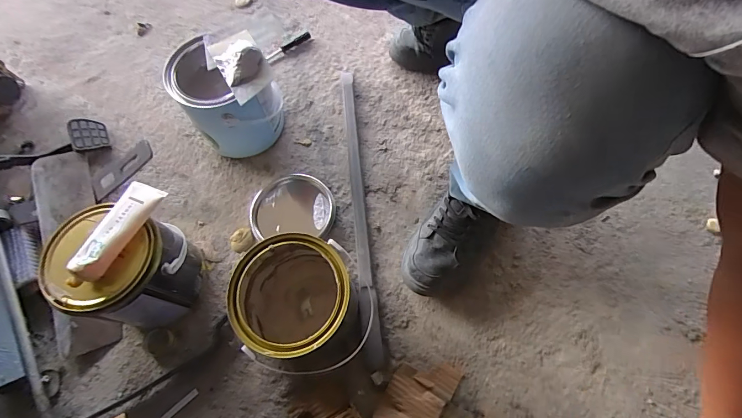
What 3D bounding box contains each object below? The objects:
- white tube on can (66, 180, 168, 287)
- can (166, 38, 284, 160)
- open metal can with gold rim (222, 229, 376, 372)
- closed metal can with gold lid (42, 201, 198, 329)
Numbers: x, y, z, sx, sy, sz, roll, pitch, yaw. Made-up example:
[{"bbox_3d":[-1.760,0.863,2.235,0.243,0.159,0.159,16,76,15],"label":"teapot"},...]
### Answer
[{"bbox_3d":[-0.335,0.029,0.482,0.042,0.031,0.146,21,69,10],"label":"white tube on can"},{"bbox_3d":[-0.258,-0.188,0.680,0.146,0.169,0.131,9,66,6],"label":"can"},{"bbox_3d":[-0.099,0.138,0.535,0.170,0.173,0.168,-1,65,1],"label":"open metal can with gold rim"},{"bbox_3d":[-0.347,0.091,0.551,0.144,0.192,0.144,-1,66,1],"label":"closed metal can with gold lid"}]

